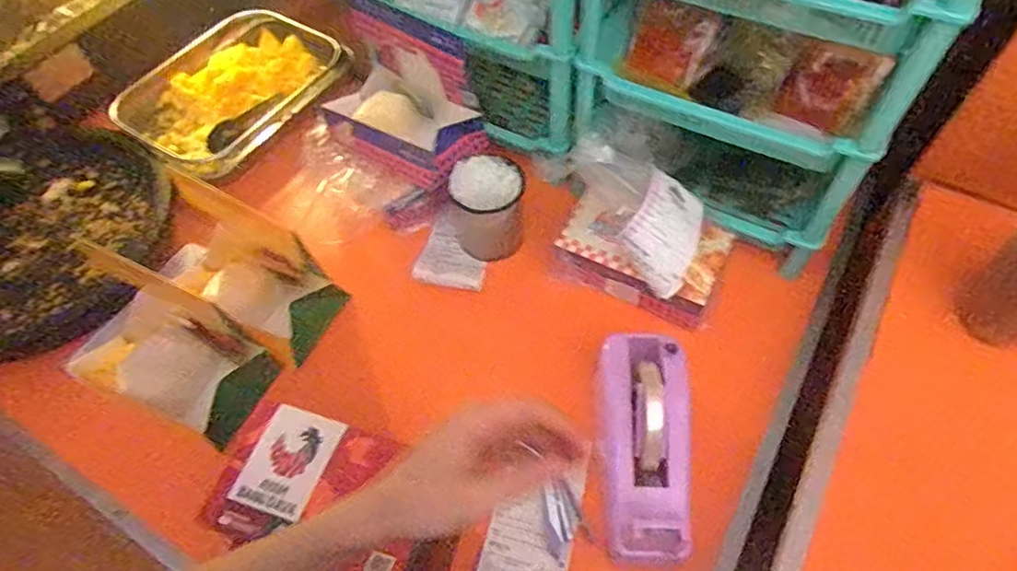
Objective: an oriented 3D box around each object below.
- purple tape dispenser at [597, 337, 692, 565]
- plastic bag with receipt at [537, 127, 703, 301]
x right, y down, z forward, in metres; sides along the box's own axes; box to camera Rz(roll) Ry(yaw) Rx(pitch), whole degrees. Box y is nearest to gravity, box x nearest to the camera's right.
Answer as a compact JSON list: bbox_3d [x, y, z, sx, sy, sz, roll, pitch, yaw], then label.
[{"bbox_3d":[0.118,0.142,0.533,0.083,0.094,0.197,1,70,3],"label":"purple tape dispenser"},{"bbox_3d":[0.137,-0.086,0.624,0.114,0.113,0.173,-37,63,-19],"label":"plastic bag with receipt"}]

